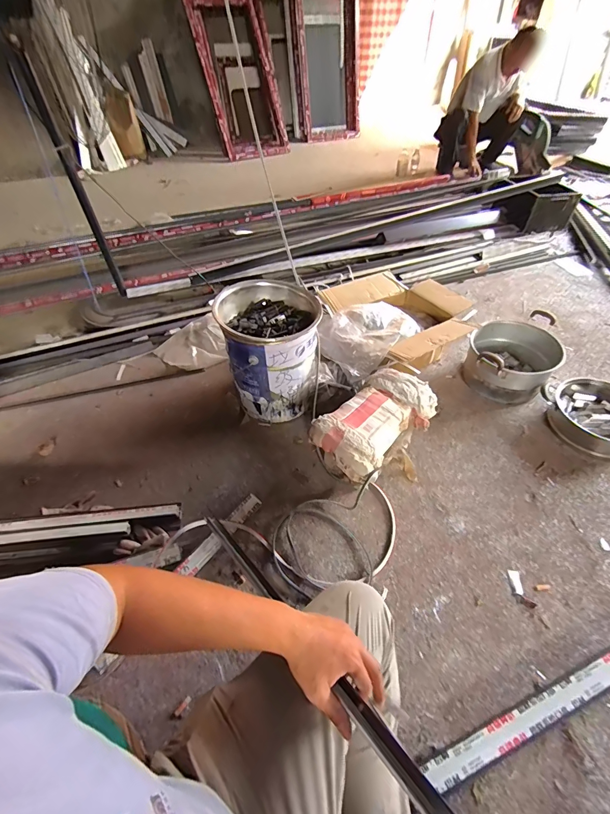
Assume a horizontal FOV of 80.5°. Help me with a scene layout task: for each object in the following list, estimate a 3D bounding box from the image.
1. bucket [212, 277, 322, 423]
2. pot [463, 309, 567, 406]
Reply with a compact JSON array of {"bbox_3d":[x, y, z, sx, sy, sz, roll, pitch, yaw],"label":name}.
[{"bbox_3d":[-0.106,-0.177,1.180,0.292,0.334,0.307,-11,49,-8],"label":"bucket"},{"bbox_3d":[0.732,-0.175,1.287,0.279,0.185,0.369,34,57,27],"label":"pot"}]

